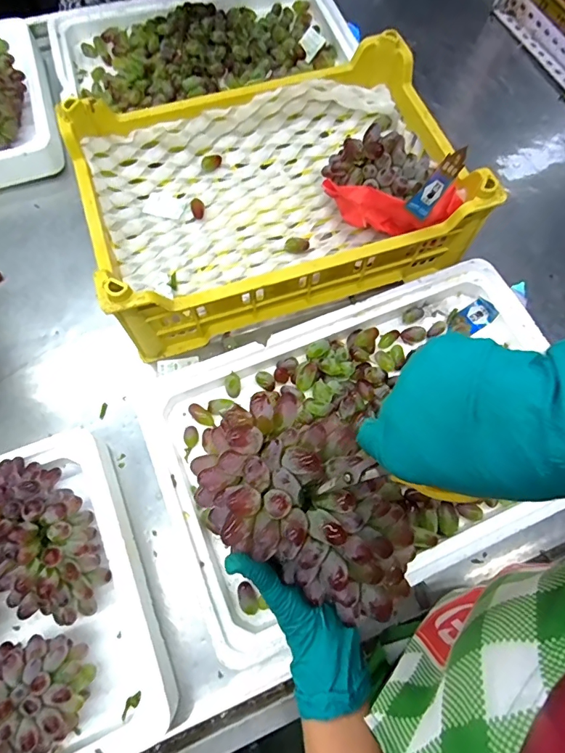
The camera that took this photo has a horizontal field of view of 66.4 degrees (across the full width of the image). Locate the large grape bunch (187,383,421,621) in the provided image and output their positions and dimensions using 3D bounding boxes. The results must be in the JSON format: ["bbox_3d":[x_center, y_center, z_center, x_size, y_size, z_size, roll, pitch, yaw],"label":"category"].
[{"bbox_3d":[0.018,0.091,0.315,0.177,0.081,0.110,40,66,-1],"label":"large grape bunch"}]

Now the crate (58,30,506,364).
[{"bbox_3d":[-0.011,-0.237,0.563,0.441,0.147,0.299,-18,67,-8],"label":"crate"}]

